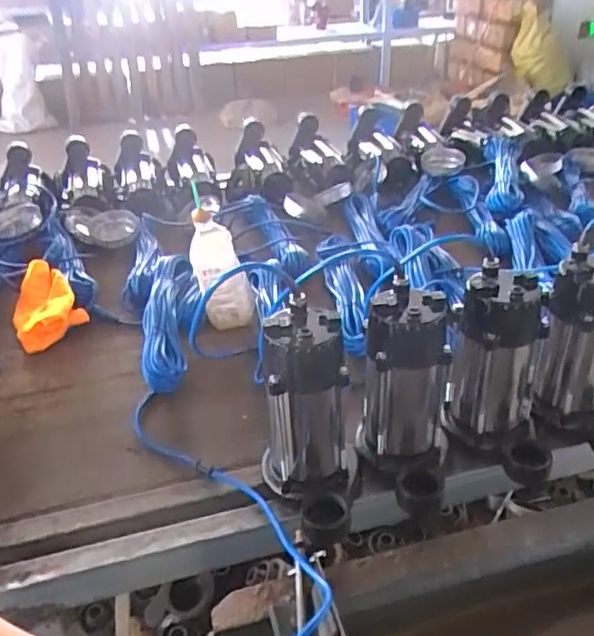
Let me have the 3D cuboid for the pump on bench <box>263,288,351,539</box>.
[{"bbox_3d":[0.013,0.121,0.691,0.096,0.237,0.147,-5,34,-5],"label":"pump on bench"}]

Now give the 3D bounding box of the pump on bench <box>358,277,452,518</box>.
[{"bbox_3d":[0.127,0.098,0.720,0.109,0.229,0.135,5,34,10],"label":"pump on bench"}]

